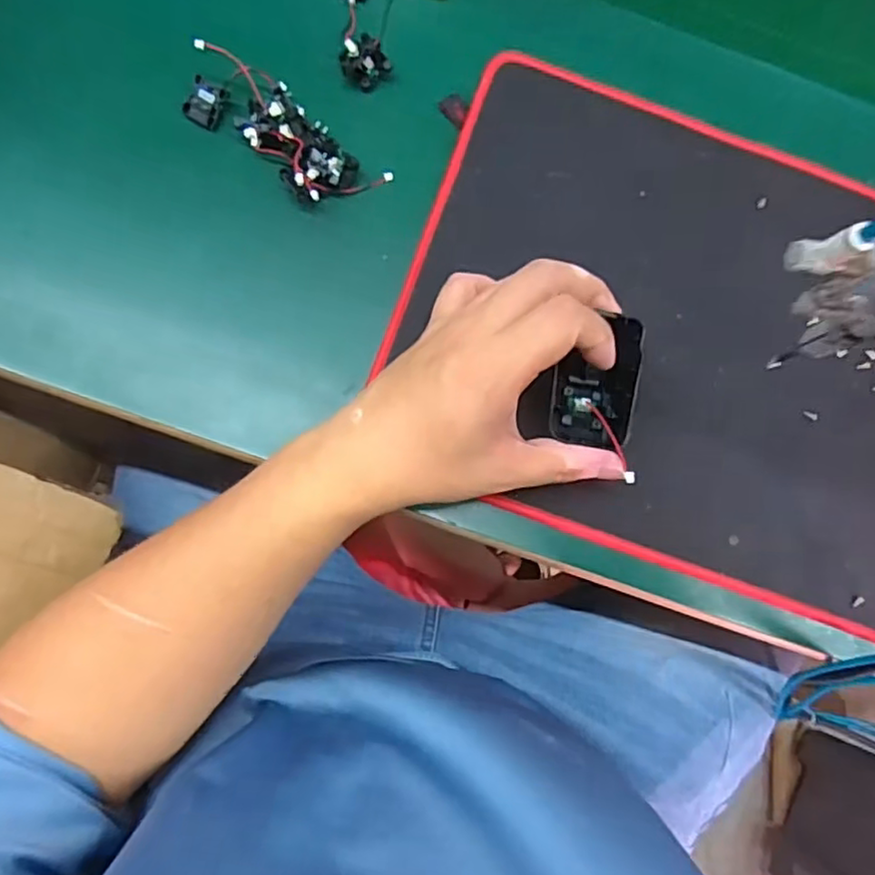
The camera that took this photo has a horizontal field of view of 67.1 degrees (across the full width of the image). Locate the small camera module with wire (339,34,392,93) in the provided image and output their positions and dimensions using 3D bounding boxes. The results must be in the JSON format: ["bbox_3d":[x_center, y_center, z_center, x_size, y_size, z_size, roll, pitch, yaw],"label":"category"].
[{"bbox_3d":[-0.043,-0.221,0.389,0.025,0.019,0.021,-37,88,-8],"label":"small camera module with wire"}]

